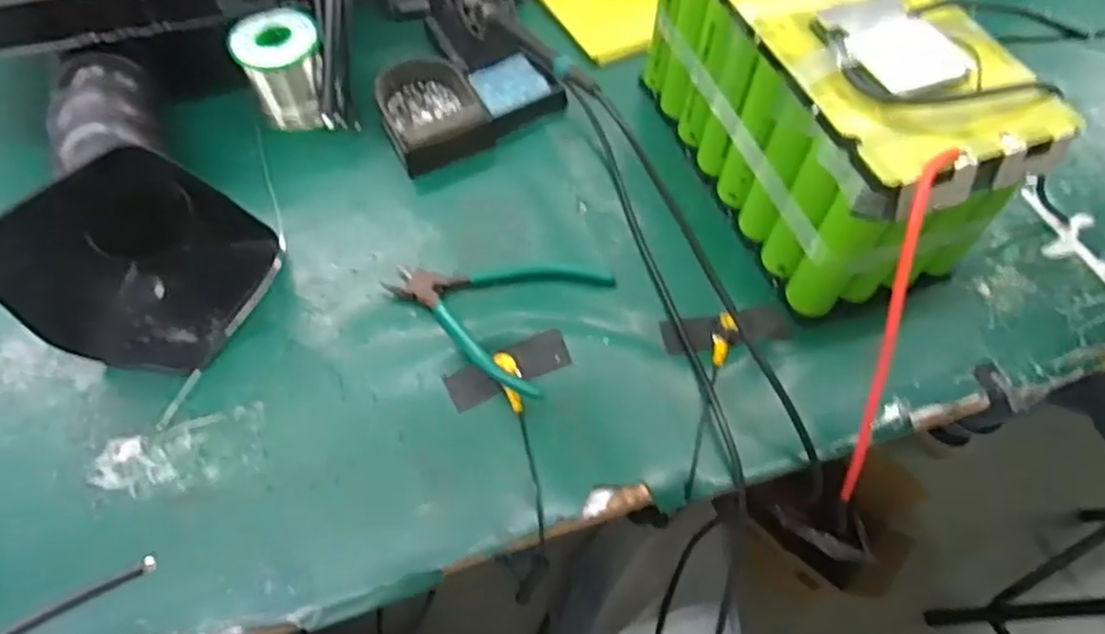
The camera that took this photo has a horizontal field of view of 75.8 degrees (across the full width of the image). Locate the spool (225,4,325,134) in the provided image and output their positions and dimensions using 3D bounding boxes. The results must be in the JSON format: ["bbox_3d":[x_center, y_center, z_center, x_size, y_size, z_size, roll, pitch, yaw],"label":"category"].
[{"bbox_3d":[-0.219,-0.204,0.583,0.062,0.075,0.062,1,60,-1],"label":"spool"}]

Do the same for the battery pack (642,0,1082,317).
[{"bbox_3d":[0.190,-0.165,0.505,0.141,0.150,0.293,-18,62,-11],"label":"battery pack"}]

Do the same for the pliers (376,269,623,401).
[{"bbox_3d":[-0.043,-0.017,0.496,0.139,0.020,0.112,27,63,14],"label":"pliers"}]

